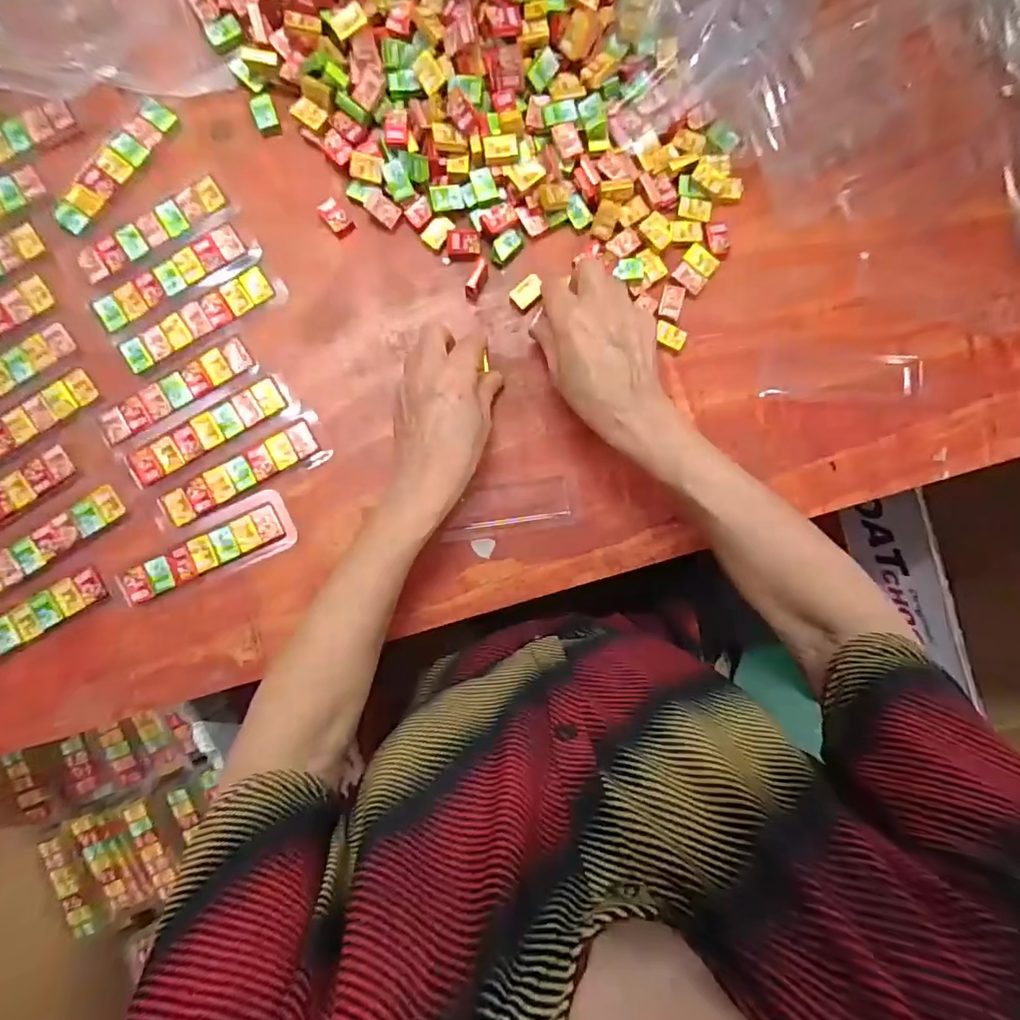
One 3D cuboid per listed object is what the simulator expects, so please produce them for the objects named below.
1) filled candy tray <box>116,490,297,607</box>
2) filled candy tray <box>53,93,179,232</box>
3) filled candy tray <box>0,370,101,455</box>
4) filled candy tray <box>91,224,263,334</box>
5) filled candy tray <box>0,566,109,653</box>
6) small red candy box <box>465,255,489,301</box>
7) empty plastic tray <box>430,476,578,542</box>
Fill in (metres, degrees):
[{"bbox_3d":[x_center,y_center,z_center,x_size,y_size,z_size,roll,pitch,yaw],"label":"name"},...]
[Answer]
[{"bbox_3d":[-0.224,0.028,0.392,0.128,0.007,0.045,-22,90,-3],"label":"filled candy tray"},{"bbox_3d":[-0.300,-0.261,0.402,0.031,0.009,0.117,34,88,-2],"label":"filled candy tray"},{"bbox_3d":[-0.359,-0.061,0.388,0.119,0.004,0.024,-34,91,-3],"label":"filled candy tray"},{"bbox_3d":[-0.251,-0.174,0.401,0.125,0.007,0.035,-32,91,-3],"label":"filled candy tray"},{"bbox_3d":[-0.348,0.080,0.381,0.116,0.006,0.025,-30,90,-3],"label":"filled candy tray"},{"bbox_3d":[-0.024,-0.178,0.410,0.011,0.013,0.029,25,88,-2],"label":"small red candy box"},{"bbox_3d":[-0.002,-0.001,0.409,0.105,0.007,0.039,-8,89,-3],"label":"empty plastic tray"}]

